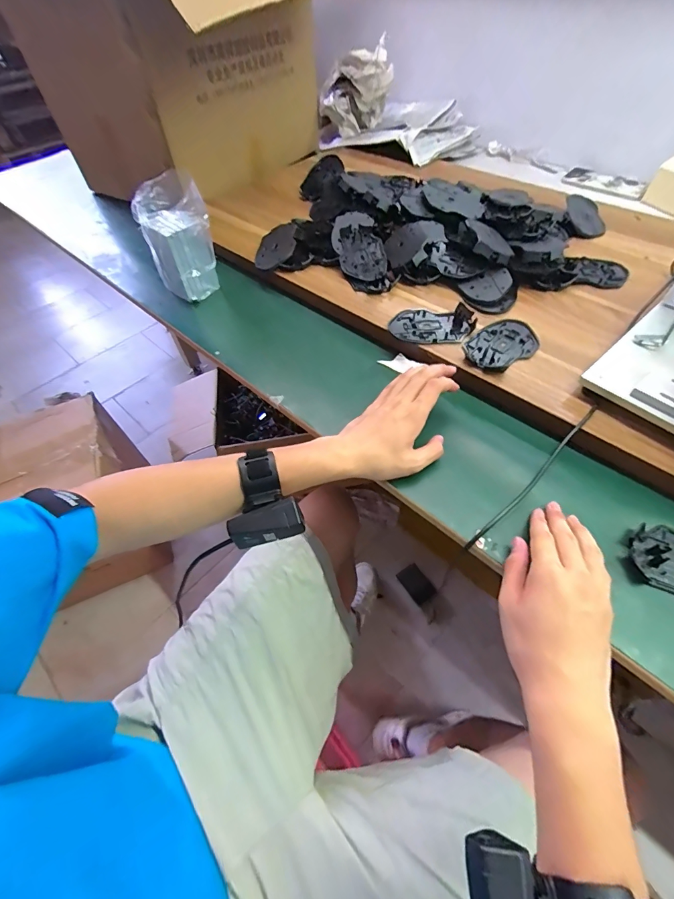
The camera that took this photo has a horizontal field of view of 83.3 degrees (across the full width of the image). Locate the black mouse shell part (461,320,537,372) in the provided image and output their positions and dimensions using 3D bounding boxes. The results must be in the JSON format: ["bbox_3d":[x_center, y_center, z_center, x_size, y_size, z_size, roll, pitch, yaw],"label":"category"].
[{"bbox_3d":[0.218,-0.140,0.503,0.111,0.008,0.073,-29,58,-17],"label":"black mouse shell part"}]

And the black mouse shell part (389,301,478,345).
[{"bbox_3d":[0.133,-0.175,0.528,0.114,0.008,0.069,-1,54,2],"label":"black mouse shell part"}]

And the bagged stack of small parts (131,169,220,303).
[{"bbox_3d":[-0.244,-0.324,0.590,0.098,0.144,0.084,-21,56,-12],"label":"bagged stack of small parts"}]

